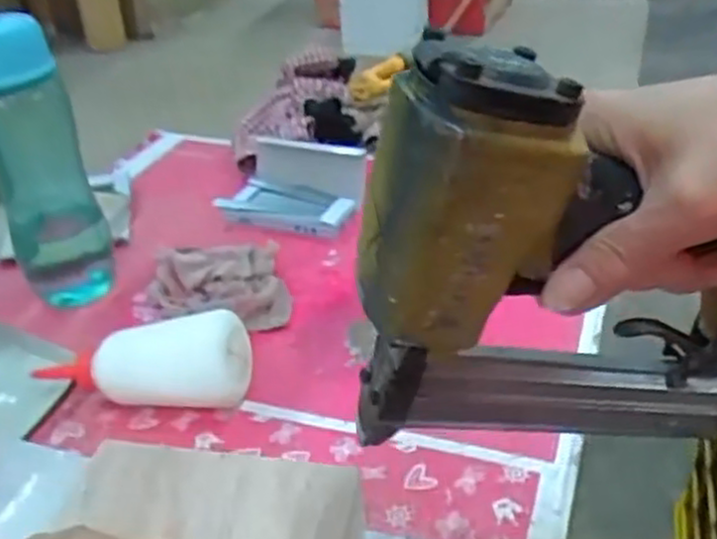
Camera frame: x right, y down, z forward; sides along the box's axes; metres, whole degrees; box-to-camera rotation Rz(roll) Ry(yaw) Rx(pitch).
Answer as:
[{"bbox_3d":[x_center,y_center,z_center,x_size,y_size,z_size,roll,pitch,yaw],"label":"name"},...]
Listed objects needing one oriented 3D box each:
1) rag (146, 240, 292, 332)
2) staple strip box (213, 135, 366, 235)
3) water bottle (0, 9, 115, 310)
[{"bbox_3d":[-0.117,0.013,0.640,0.111,0.032,0.107,-9,32,-9],"label":"rag"},{"bbox_3d":[-0.062,-0.084,0.766,0.132,0.026,0.101,10,66,24],"label":"staple strip box"},{"bbox_3d":[-0.259,-0.087,0.619,0.075,0.232,0.057,-17,34,-20],"label":"water bottle"}]

